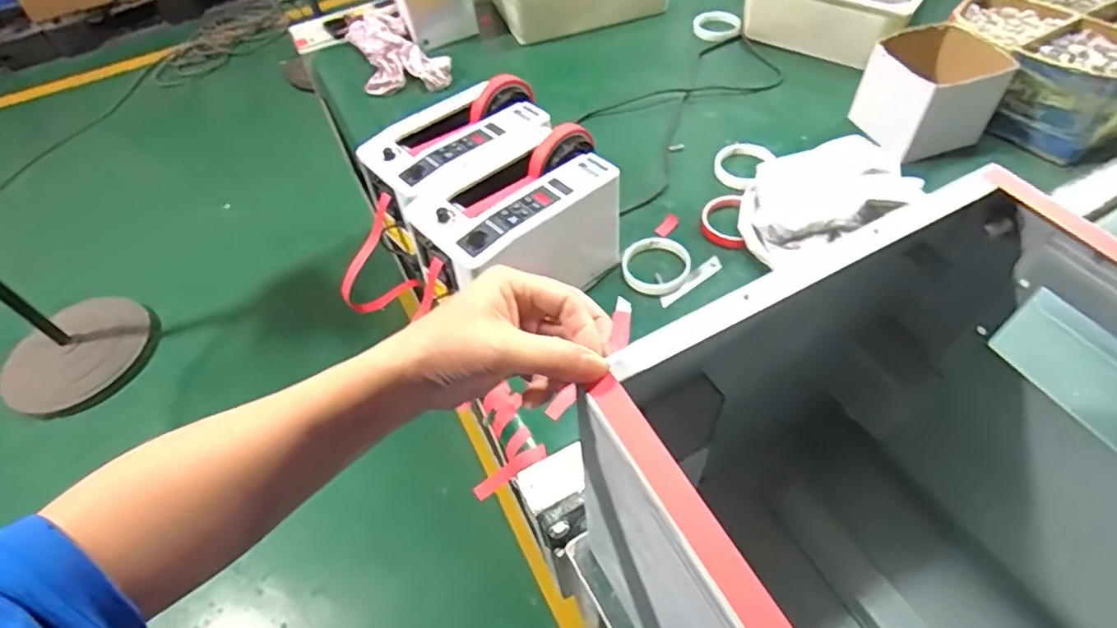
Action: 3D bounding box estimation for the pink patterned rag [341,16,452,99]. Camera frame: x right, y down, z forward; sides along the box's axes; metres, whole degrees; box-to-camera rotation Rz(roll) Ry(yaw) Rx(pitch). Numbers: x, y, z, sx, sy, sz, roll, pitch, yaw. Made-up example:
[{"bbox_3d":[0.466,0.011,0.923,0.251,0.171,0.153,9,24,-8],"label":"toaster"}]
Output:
[{"bbox_3d":[-0.307,-0.499,1.110,0.151,0.049,0.247,-21,54,-10],"label":"pink patterned rag"}]

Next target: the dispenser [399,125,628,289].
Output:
[{"bbox_3d":[-0.040,-0.100,0.703,0.234,0.151,0.140,-36,58,-20],"label":"dispenser"}]

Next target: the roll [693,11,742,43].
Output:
[{"bbox_3d":[0.301,-0.550,1.117,0.087,0.011,0.099,4,53,9],"label":"roll"}]

